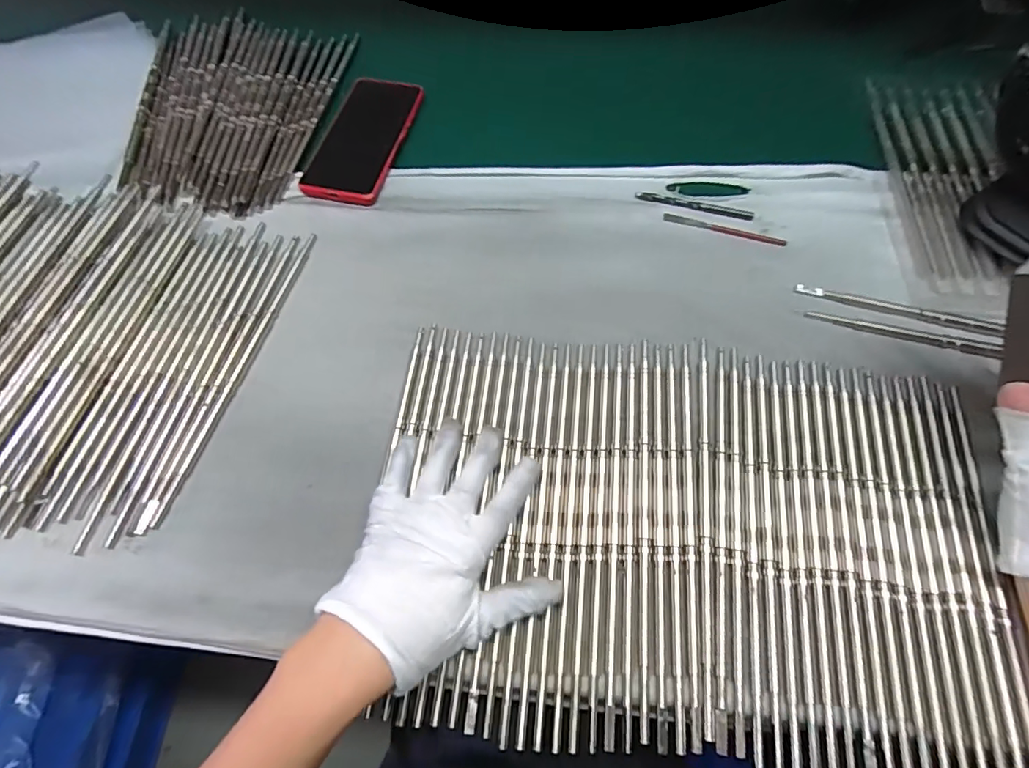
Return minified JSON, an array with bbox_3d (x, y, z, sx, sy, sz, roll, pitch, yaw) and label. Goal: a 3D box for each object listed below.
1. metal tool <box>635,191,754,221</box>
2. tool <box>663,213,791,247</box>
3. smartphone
[{"bbox_3d":[0.167,-0.166,0.464,0.106,0.005,0.009,13,65,8],"label":"metal tool"},{"bbox_3d":[0.190,-0.140,0.454,0.107,0.004,0.009,16,65,10],"label":"tool"},{"bbox_3d":[-0.150,-0.246,0.497,0.076,0.012,0.162,11,67,7],"label":"smartphone"}]

